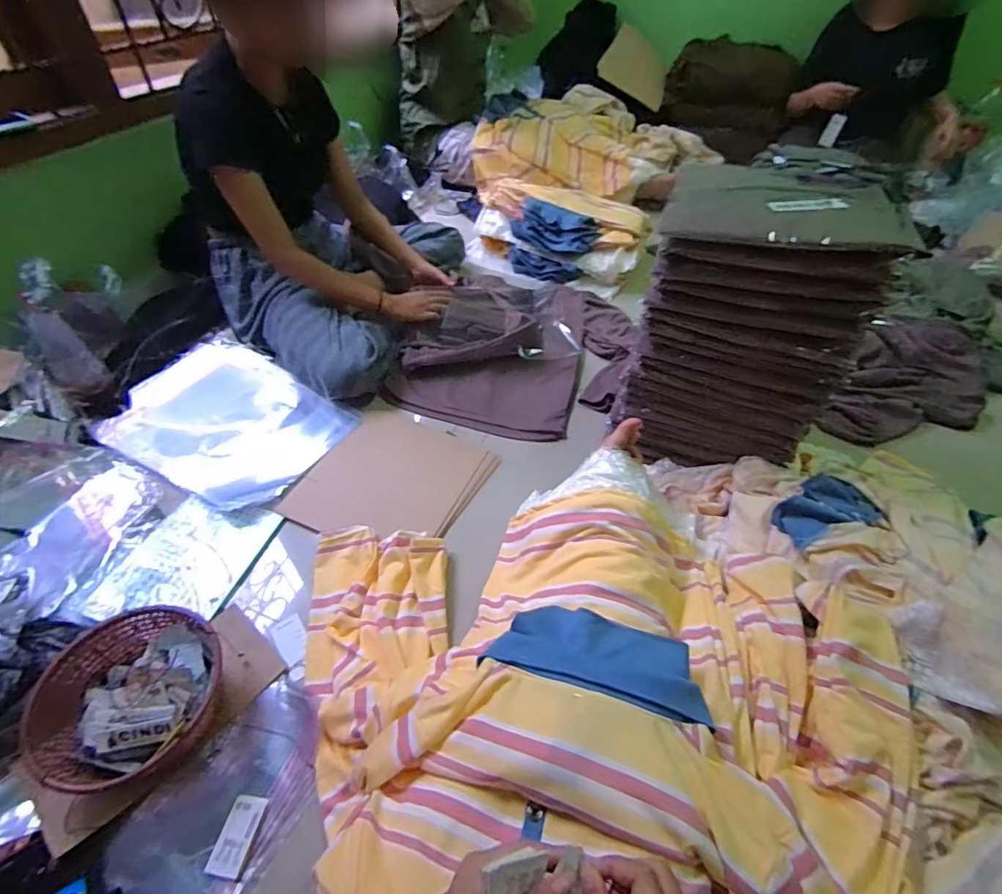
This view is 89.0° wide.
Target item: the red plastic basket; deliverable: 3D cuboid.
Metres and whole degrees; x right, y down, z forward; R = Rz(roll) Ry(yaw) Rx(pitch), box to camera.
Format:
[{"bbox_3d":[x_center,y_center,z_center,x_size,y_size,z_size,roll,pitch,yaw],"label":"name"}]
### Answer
[{"bbox_3d":[-0.420,0.292,0.593,0.185,0.089,0.183,1,48,-1],"label":"red plastic basket"}]

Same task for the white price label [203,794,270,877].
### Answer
[{"bbox_3d":[-0.283,0.417,0.548,0.036,0.006,0.069,9,48,6],"label":"white price label"}]

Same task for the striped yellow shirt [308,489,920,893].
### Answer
[{"bbox_3d":[0.066,0.261,0.577,0.690,0.172,0.462,14,49,11],"label":"striped yellow shirt"}]

